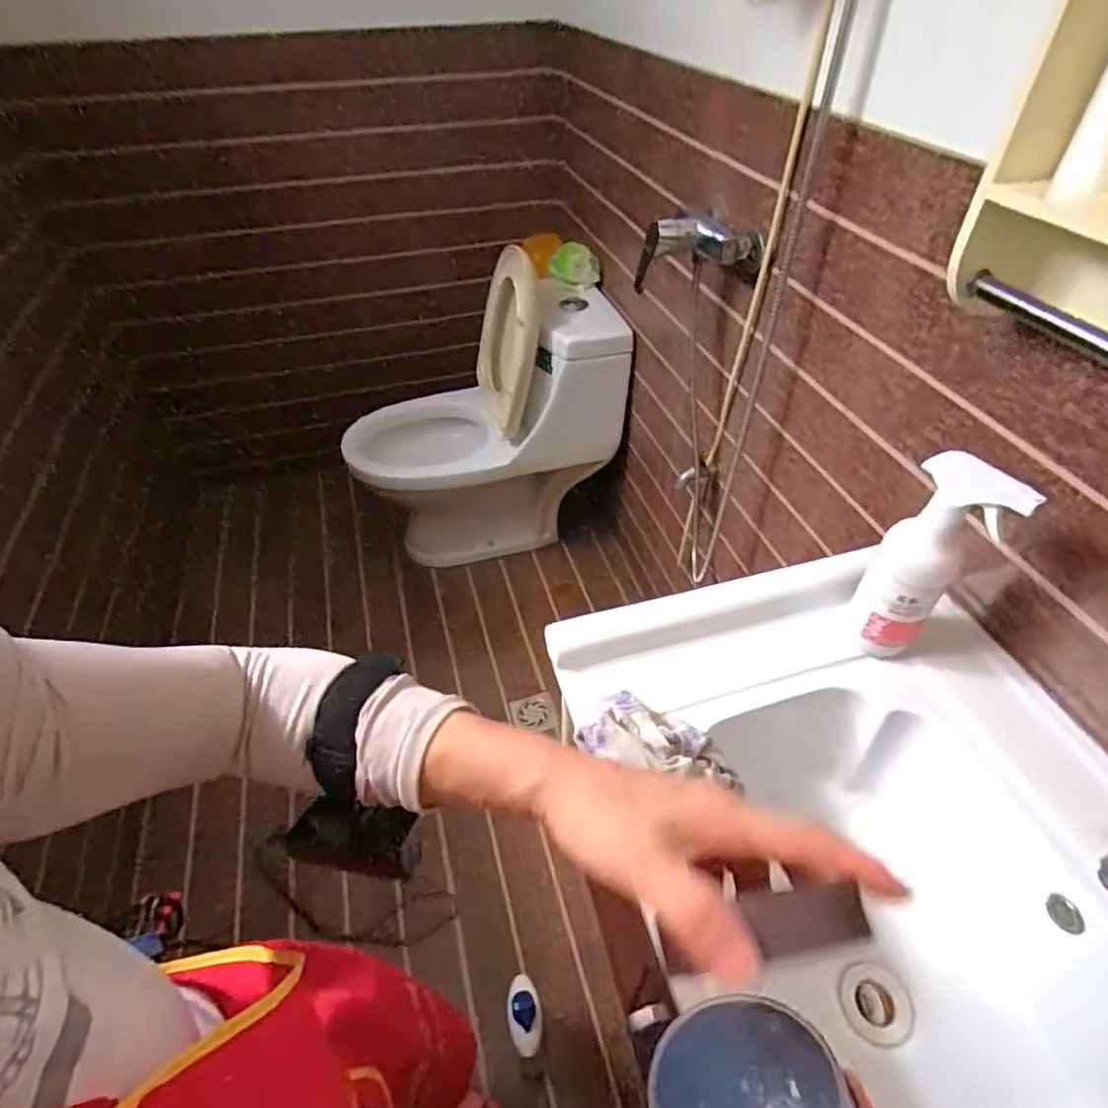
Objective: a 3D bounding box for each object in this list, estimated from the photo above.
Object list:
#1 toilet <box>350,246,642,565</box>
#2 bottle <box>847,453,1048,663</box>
[{"bbox_3d":[-0.185,-0.333,1.708,0.683,0.707,0.342,-8,45,-6],"label":"toilet"},{"bbox_3d":[0.350,0.011,0.602,0.082,0.228,0.053,18,48,19],"label":"bottle"}]

